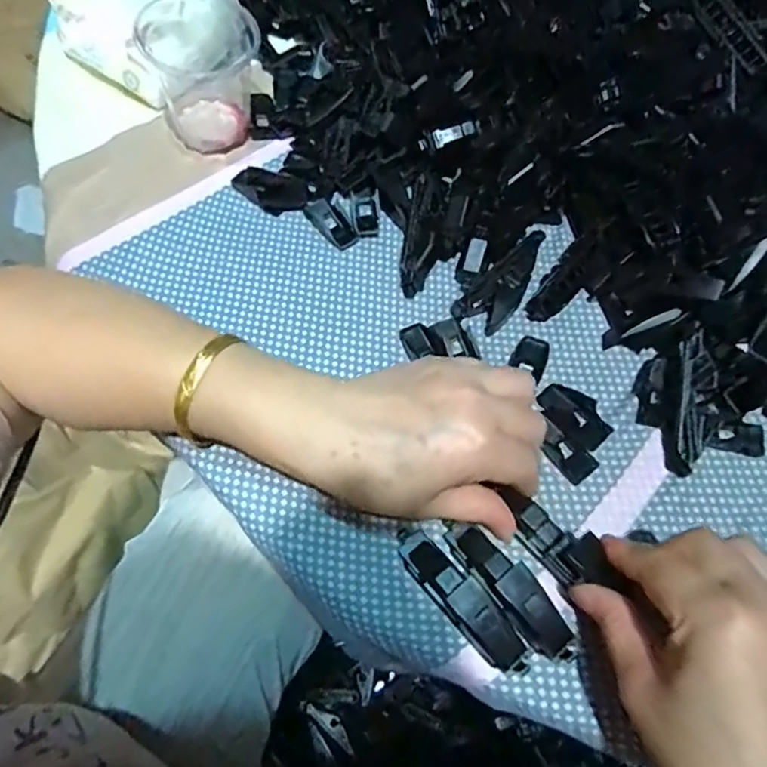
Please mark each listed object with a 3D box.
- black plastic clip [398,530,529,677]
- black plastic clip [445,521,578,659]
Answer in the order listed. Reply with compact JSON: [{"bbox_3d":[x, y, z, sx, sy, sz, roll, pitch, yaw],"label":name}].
[{"bbox_3d":[0.036,0.101,0.274,0.019,0.018,0.080,-37,70,-16],"label":"black plastic clip"},{"bbox_3d":[0.060,0.097,0.275,0.019,0.021,0.076,-36,70,-16],"label":"black plastic clip"}]

